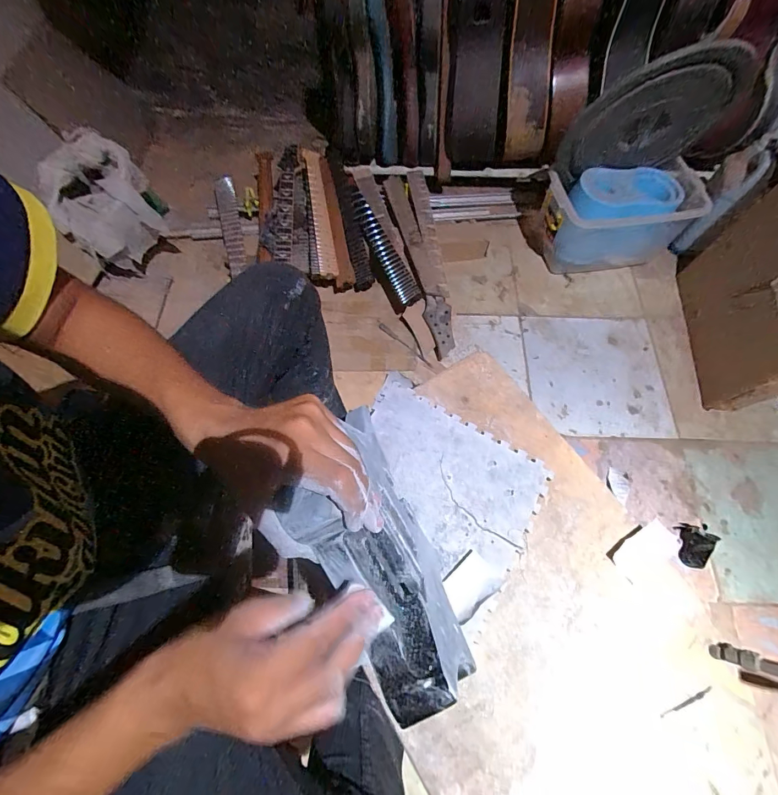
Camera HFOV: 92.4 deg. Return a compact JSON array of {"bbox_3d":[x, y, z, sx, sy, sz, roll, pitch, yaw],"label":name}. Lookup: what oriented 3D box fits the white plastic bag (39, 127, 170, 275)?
[{"bbox_3d":[-0.805,-0.558,1.069,0.242,0.222,0.241,-32,72,-12],"label":"white plastic bag"}]

